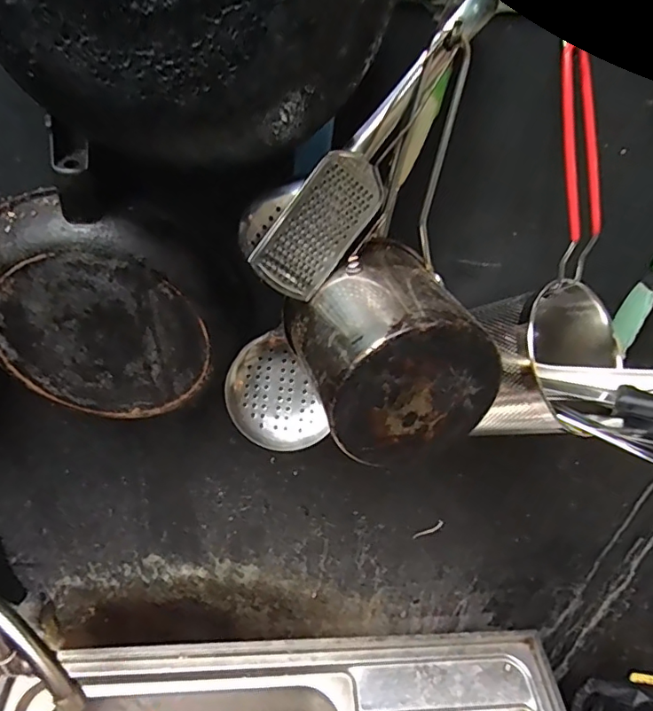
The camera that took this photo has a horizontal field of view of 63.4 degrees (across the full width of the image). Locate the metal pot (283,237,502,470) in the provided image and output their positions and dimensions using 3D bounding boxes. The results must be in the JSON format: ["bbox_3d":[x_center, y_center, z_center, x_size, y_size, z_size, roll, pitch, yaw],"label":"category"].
[{"bbox_3d":[0.036,-0.006,0.367,0.115,0.101,0.128,-13,42,-21],"label":"metal pot"}]

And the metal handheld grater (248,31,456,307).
[{"bbox_3d":[0.021,-0.120,0.345,0.049,0.187,0.021,26,15,-49],"label":"metal handheld grater"}]

